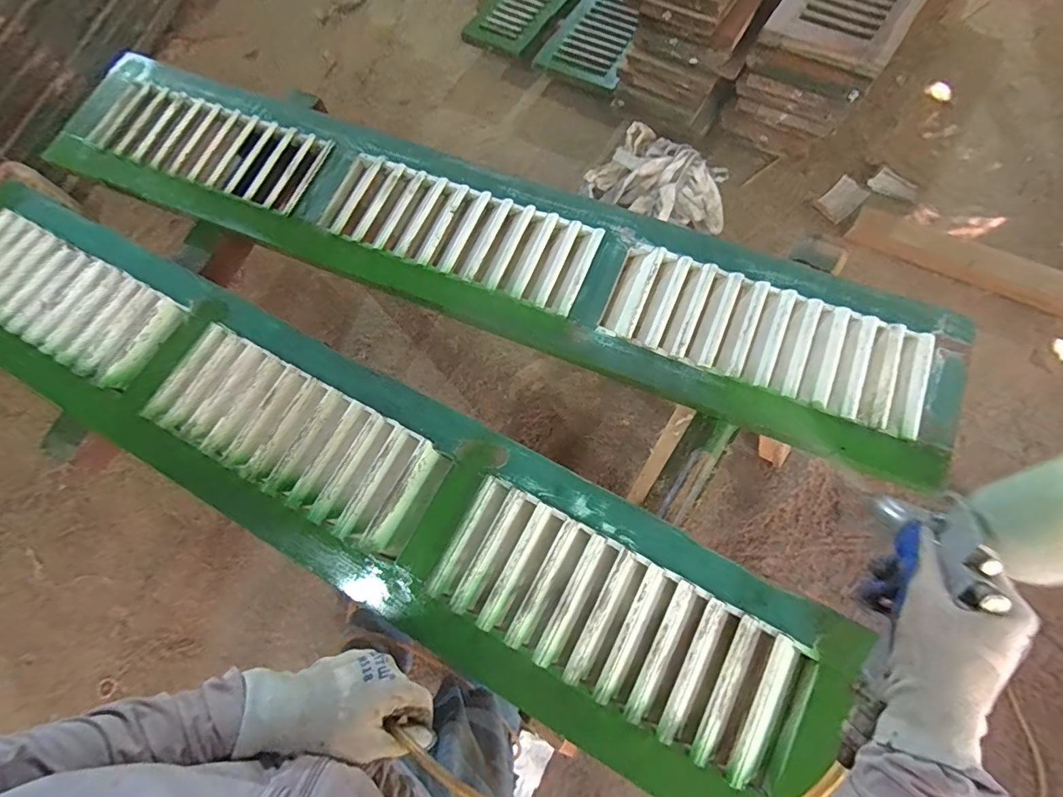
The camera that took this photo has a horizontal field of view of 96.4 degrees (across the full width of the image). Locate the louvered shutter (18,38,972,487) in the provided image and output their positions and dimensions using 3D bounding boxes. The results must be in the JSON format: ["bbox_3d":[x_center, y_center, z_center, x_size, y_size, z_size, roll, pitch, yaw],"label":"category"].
[{"bbox_3d":[-0.127,-0.291,0.821,1.621,0.059,0.309,22,70,11],"label":"louvered shutter"}]

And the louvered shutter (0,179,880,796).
[{"bbox_3d":[-0.350,0.068,0.730,1.472,0.070,0.290,26,76,14],"label":"louvered shutter"}]

